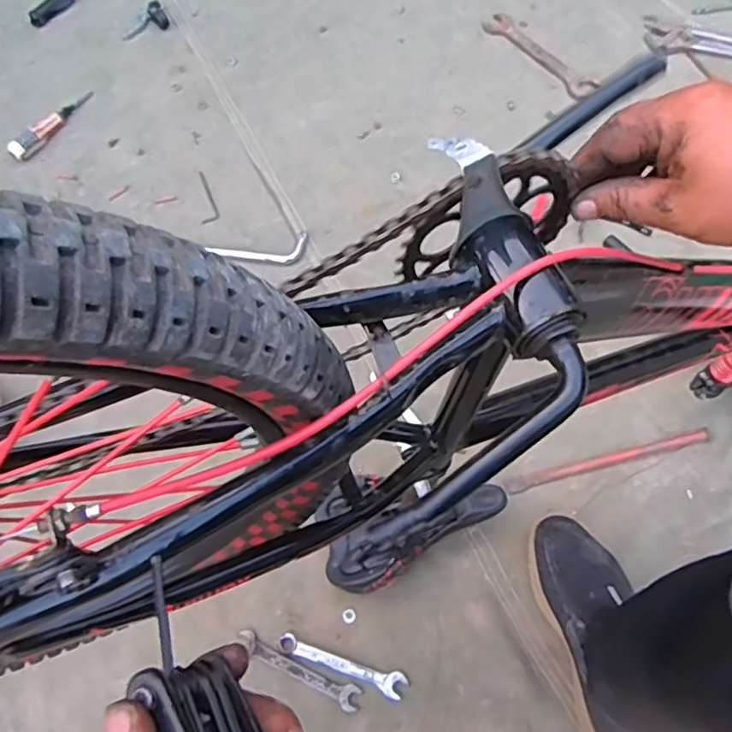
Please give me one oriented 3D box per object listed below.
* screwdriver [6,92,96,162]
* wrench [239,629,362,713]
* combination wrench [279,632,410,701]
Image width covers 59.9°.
[{"bbox_3d":[-0.536,-0.419,1.090,0.027,0.033,0.180,28,67,15],"label":"screwdriver"},{"bbox_3d":[-0.080,0.353,0.739,0.155,0.008,0.025,22,65,12],"label":"wrench"},{"bbox_3d":[-0.028,0.347,0.742,0.155,0.006,0.027,18,65,11],"label":"combination wrench"}]

